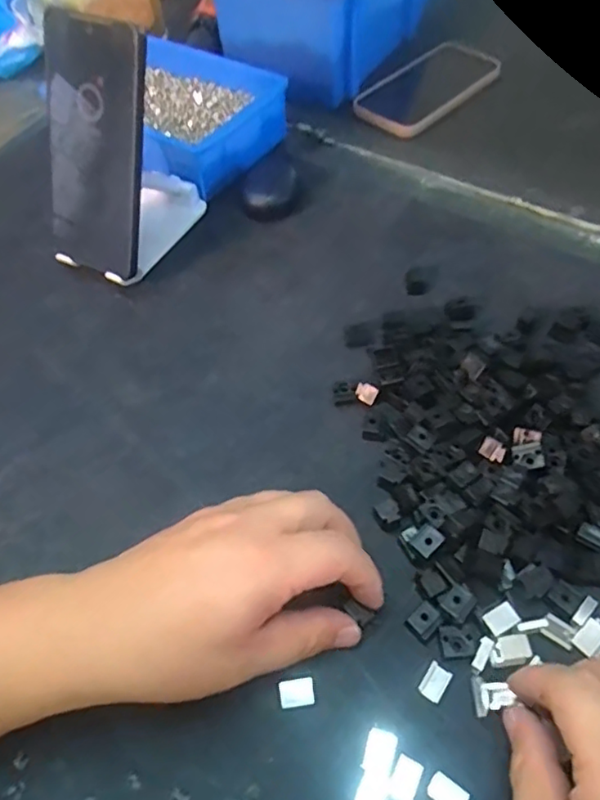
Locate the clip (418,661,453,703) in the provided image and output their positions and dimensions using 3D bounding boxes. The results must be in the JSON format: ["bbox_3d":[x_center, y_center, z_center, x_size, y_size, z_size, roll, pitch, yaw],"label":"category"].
[{"bbox_3d":[0.067,0.140,0.288,0.012,0.004,0.016,31,63,21],"label":"clip"}]

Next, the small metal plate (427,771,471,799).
[{"bbox_3d":[0.067,0.177,0.261,0.017,0.004,0.012,30,63,21],"label":"small metal plate"}]

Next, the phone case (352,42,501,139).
[{"bbox_3d":[0.129,-0.321,0.596,0.164,0.012,0.088,-37,62,-20],"label":"phone case"}]

